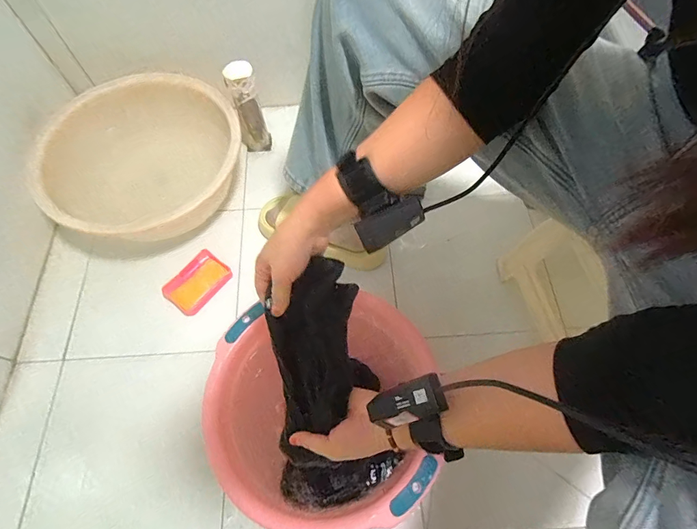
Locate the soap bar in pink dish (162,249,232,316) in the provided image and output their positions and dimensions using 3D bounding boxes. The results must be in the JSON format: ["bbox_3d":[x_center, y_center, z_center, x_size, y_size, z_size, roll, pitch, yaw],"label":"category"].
[{"bbox_3d":[-0.285,0.032,0.732,0.086,0.031,0.112,37,69,17],"label":"soap bar in pink dish"}]

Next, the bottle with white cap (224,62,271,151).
[{"bbox_3d":[-0.207,-0.318,0.809,0.061,0.190,0.053,-7,63,-2],"label":"bottle with white cap"}]

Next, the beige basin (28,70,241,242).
[{"bbox_3d":[-0.396,-0.202,0.781,0.354,0.139,0.367,0,63,1],"label":"beige basin"}]

